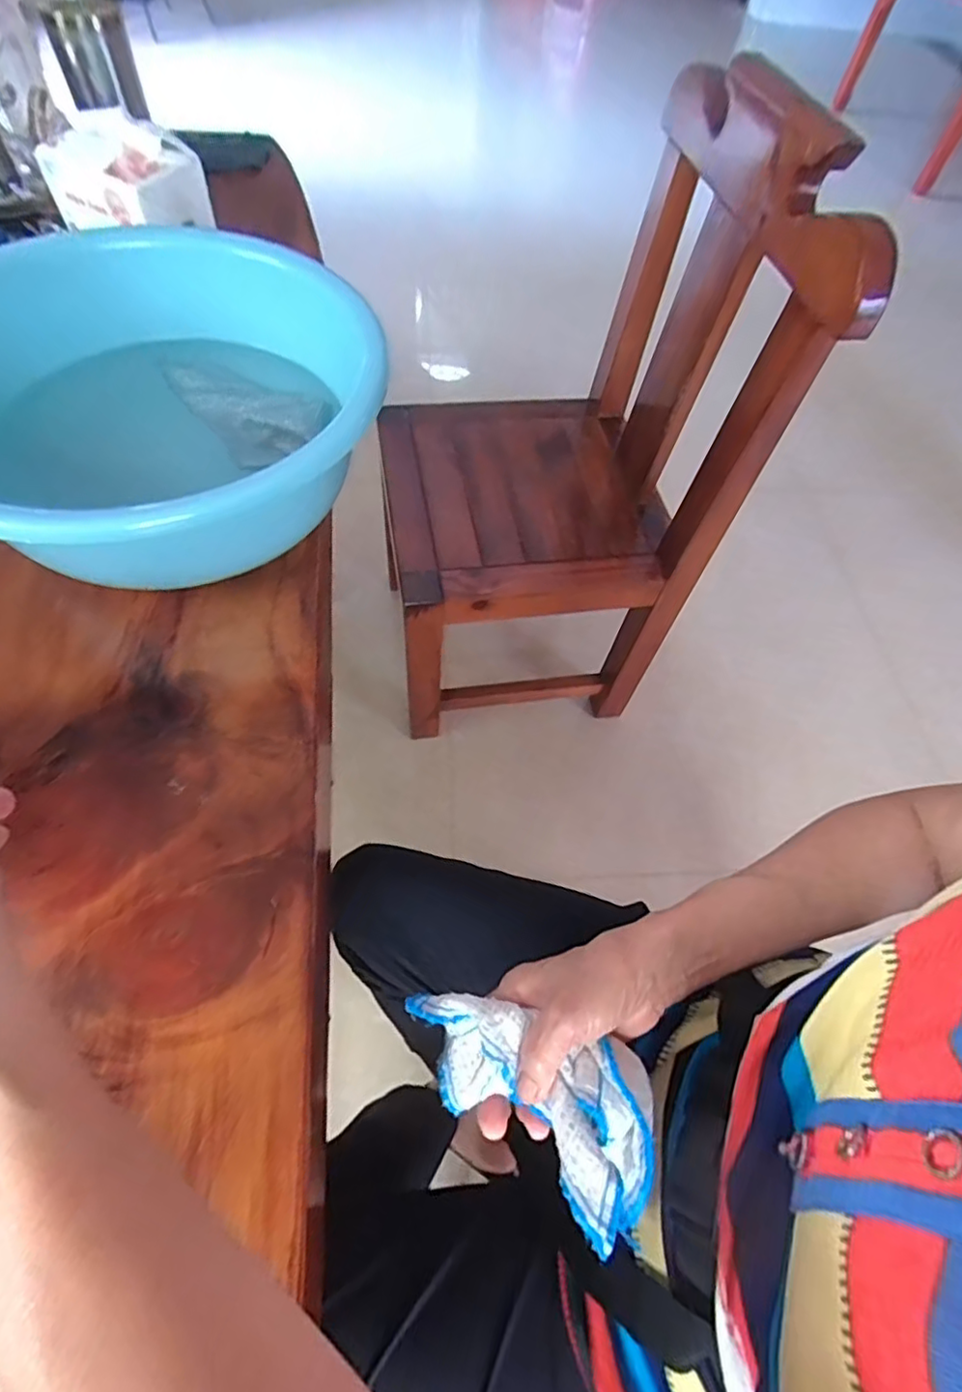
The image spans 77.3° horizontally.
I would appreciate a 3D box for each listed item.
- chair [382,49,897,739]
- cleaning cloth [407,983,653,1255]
[{"bbox_3d":[0.101,-0.344,0.903,0.473,0.766,0.453,-5,60,-9],"label":"chair"},{"bbox_3d":[0.029,0.213,0.331,0.154,0.043,0.079,27,62,17],"label":"cleaning cloth"}]

